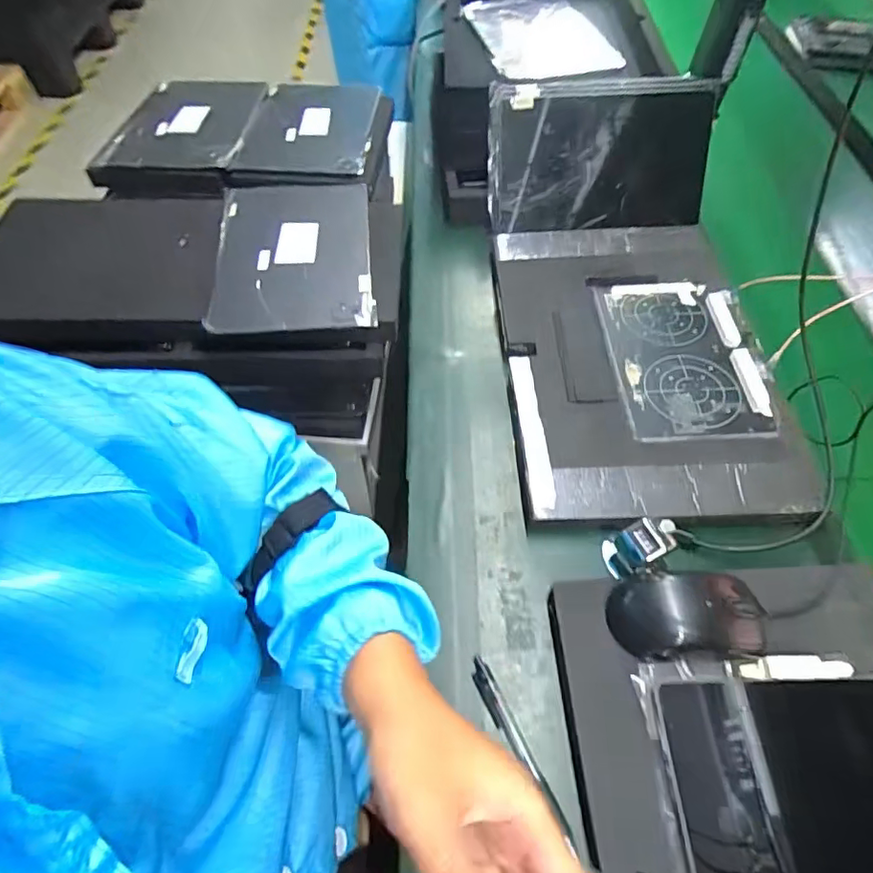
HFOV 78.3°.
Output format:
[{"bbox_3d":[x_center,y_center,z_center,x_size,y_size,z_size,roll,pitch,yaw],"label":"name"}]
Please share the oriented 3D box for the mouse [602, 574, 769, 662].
[{"bbox_3d":[0.189,0.133,0.405,0.108,0.040,0.066,0,57,-1],"label":"mouse"}]

